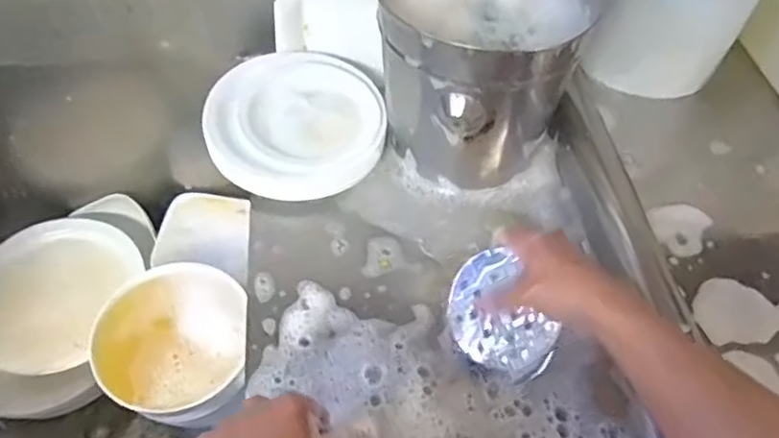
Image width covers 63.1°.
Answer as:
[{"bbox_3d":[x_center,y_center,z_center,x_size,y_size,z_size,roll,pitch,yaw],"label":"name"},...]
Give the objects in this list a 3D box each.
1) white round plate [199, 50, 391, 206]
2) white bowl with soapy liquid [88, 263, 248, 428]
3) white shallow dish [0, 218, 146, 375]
[{"bbox_3d":[-0.097,-0.105,0.677,0.183,0.019,0.175,3,69,-8],"label":"white round plate"},{"bbox_3d":[-0.253,0.150,0.754,0.169,0.074,0.174,-13,55,-15],"label":"white bowl with soapy liquid"},{"bbox_3d":[-0.459,0.092,0.855,0.194,0.036,0.213,3,52,-3],"label":"white shallow dish"}]

